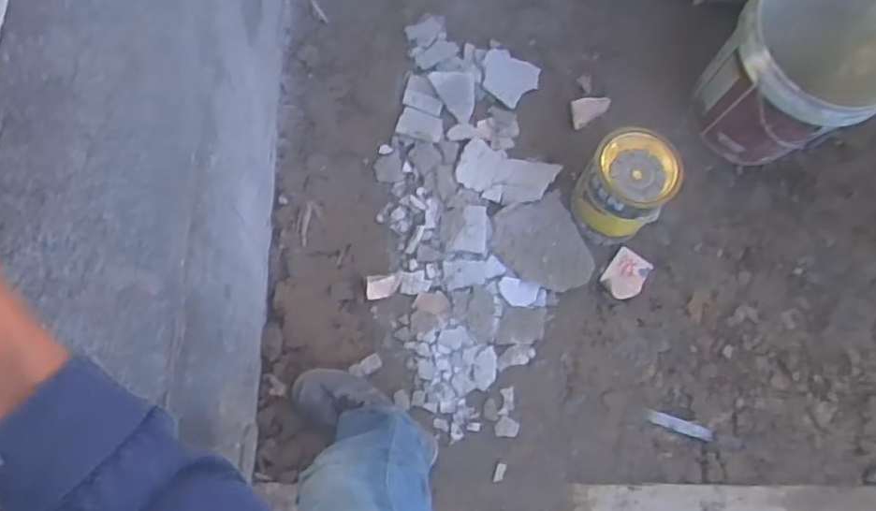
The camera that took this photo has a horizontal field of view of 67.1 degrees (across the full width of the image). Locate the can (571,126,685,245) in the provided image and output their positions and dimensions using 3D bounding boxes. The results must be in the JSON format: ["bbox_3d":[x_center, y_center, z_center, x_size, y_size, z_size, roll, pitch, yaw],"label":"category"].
[{"bbox_3d":[0.364,-0.135,1.301,0.160,0.206,0.168,1,75,-5],"label":"can"}]

